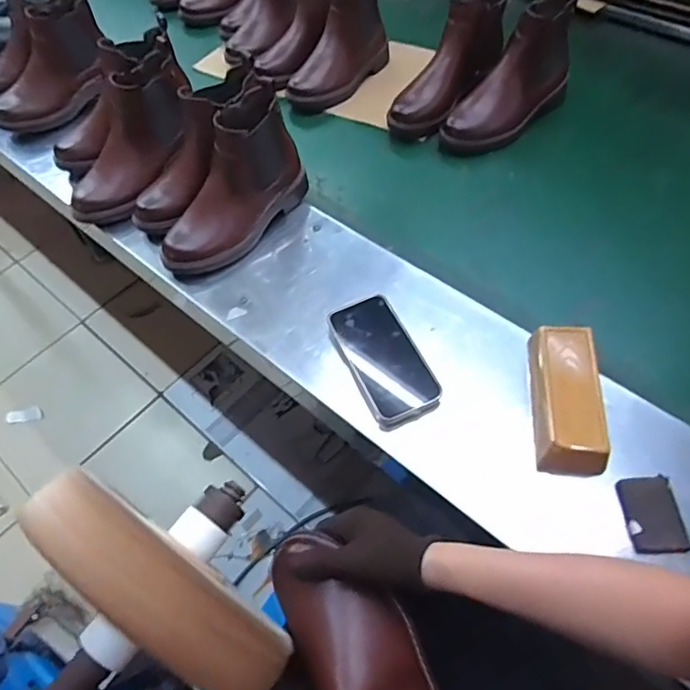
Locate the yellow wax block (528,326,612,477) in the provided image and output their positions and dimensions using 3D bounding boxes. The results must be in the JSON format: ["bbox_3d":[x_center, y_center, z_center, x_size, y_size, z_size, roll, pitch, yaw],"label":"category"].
[{"bbox_3d":[0.235,0.056,0.580,0.065,0.054,0.154,4,57,8],"label":"yellow wax block"}]

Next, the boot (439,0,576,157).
[{"bbox_3d":[0.265,-0.414,0.858,0.245,0.167,0.091,-39,62,-19],"label":"boot"}]

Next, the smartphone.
[{"bbox_3d":[0.045,0.013,0.644,0.082,0.019,0.160,-23,60,-12],"label":"smartphone"}]

